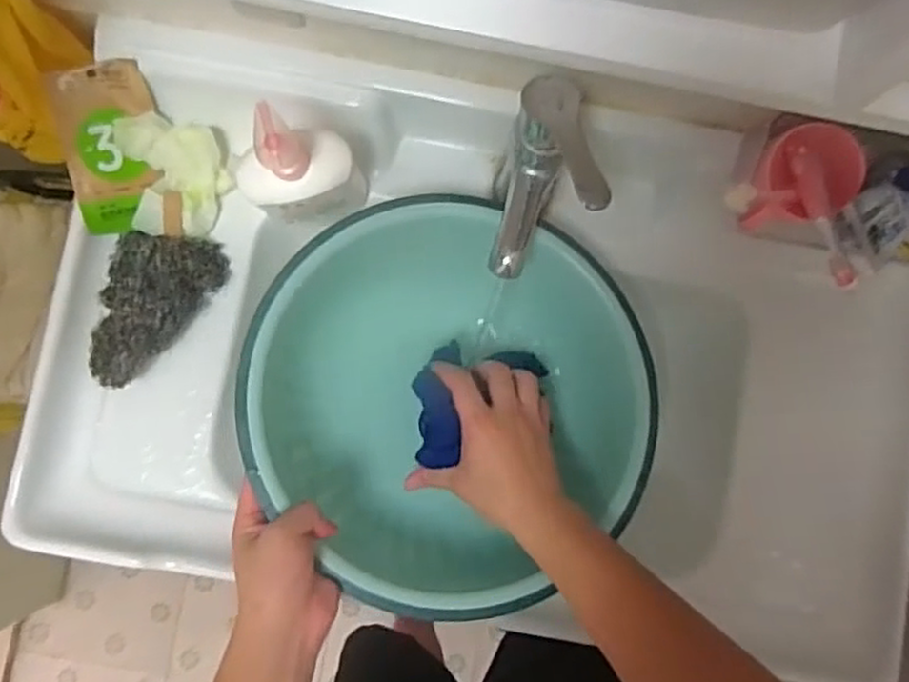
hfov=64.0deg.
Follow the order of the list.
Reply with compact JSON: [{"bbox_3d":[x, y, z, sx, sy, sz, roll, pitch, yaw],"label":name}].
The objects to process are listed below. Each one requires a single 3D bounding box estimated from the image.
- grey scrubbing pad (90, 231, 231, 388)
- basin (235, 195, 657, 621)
[{"bbox_3d":[-0.277,-0.030,0.675,0.100,0.043,0.144,8,85,-1],"label":"grey scrubbing pad"},{"bbox_3d":[-0.002,0.042,0.637,0.318,0.147,0.330,0,85,-2],"label":"basin"}]

